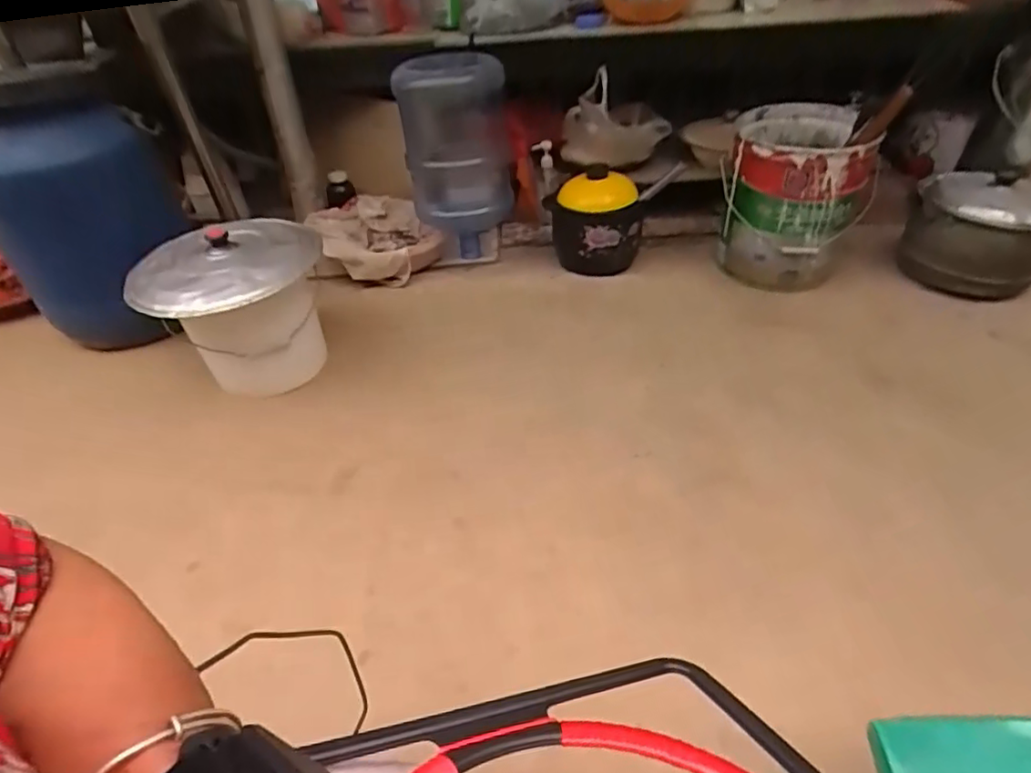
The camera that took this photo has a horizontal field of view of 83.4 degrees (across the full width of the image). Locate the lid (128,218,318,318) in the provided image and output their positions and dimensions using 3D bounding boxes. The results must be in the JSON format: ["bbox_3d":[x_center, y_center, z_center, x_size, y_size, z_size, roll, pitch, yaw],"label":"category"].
[{"bbox_3d":[-0.538,-0.236,1.075,0.342,0.056,0.343,-3,42,3],"label":"lid"}]

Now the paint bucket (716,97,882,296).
[{"bbox_3d":[0.639,-0.437,1.339,0.297,0.305,0.310,9,44,15],"label":"paint bucket"}]

